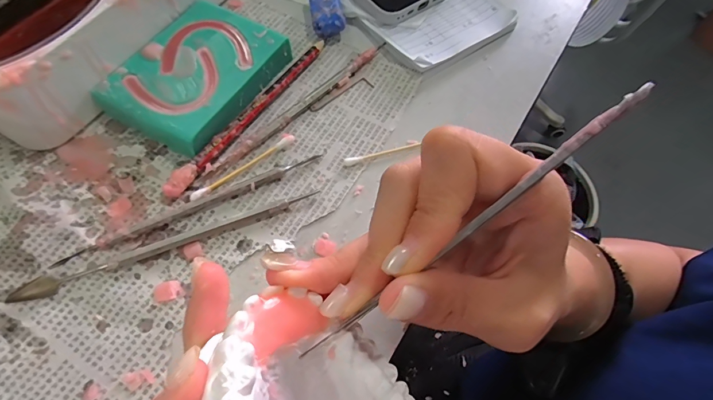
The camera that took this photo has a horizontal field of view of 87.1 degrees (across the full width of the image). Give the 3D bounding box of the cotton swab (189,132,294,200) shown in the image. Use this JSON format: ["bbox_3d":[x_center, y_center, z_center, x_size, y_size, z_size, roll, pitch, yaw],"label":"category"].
[{"bbox_3d":[-0.070,-0.022,0.233,0.073,0.004,0.007,-35,73,-19],"label":"cotton swab"}]

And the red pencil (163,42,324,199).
[{"bbox_3d":[-0.069,-0.061,0.249,0.009,0.011,0.154,31,66,9],"label":"red pencil"}]

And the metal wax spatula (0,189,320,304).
[{"bbox_3d":[-0.103,0.024,0.209,0.167,0.006,0.010,-19,68,-13],"label":"metal wax spatula"}]

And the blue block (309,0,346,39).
[{"bbox_3d":[-0.024,-0.146,0.290,0.023,0.019,0.044,-6,66,-8],"label":"blue block"}]

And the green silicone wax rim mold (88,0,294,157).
[{"bbox_3d":[-0.106,-0.086,0.254,0.076,0.022,0.108,27,65,8],"label":"green silicone wax rim mold"}]

